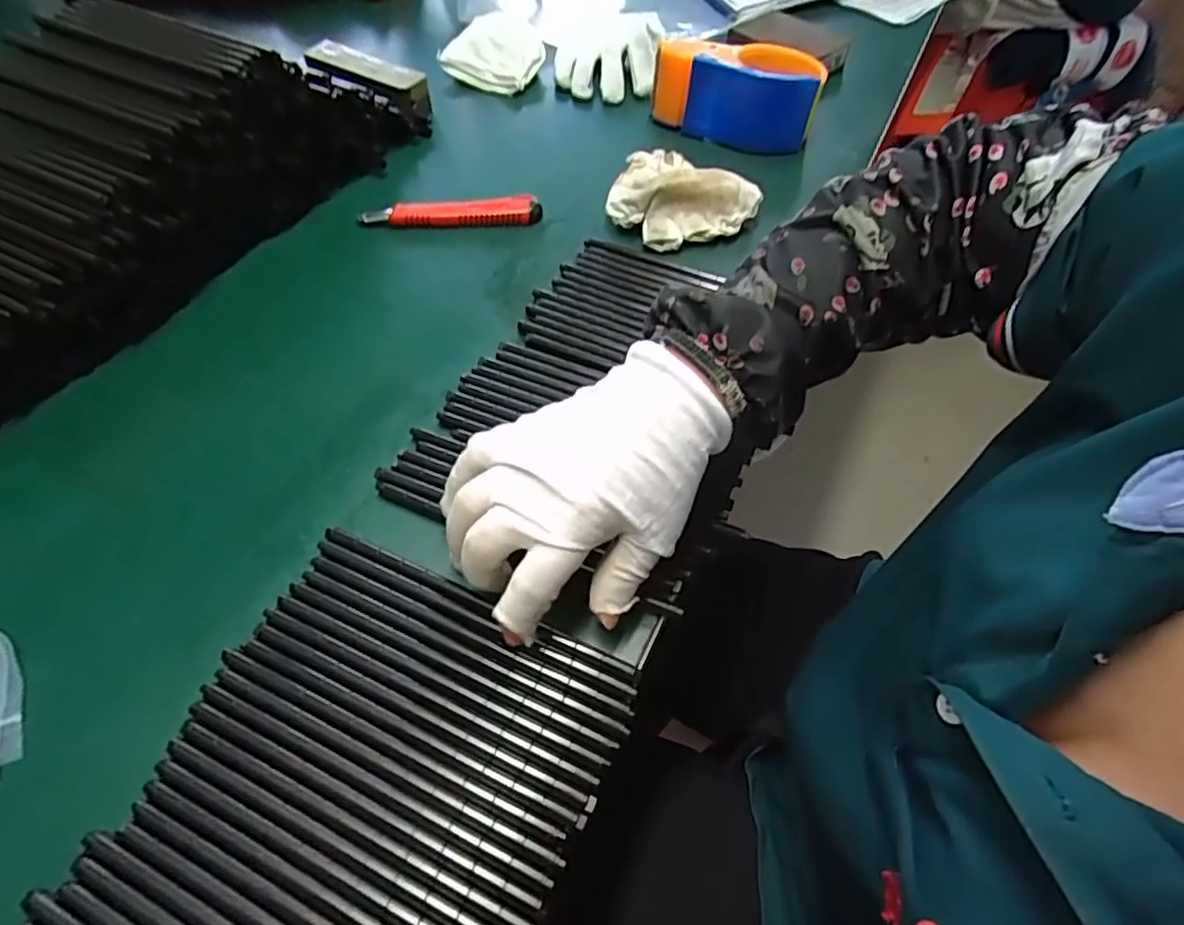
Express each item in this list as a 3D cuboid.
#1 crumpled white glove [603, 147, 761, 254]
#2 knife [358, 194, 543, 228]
[{"bbox_3d":[0.058,-0.203,0.470,0.085,0.032,0.101,-35,64,-22],"label":"crumpled white glove"},{"bbox_3d":[-0.105,-0.185,0.473,0.132,0.014,0.018,-5,57,-5],"label":"knife"}]

